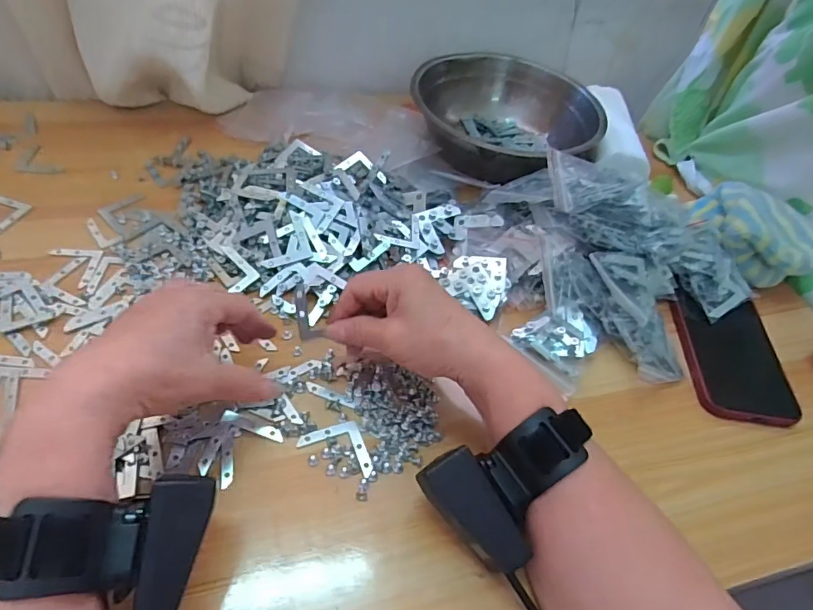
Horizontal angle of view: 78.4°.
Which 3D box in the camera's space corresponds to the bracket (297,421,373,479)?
[{"bbox_3d":[-0.043,0.092,0.337,0.052,0.004,0.031,23,51,11],"label":"bracket"}]

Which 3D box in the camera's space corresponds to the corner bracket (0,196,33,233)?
[{"bbox_3d":[-0.355,-0.086,0.445,0.032,0.004,0.059,-18,55,-22],"label":"corner bracket"}]

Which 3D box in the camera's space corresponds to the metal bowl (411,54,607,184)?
[{"bbox_3d":[0.108,-0.219,0.582,0.198,0.070,0.198,4,50,-5],"label":"metal bowl"}]

